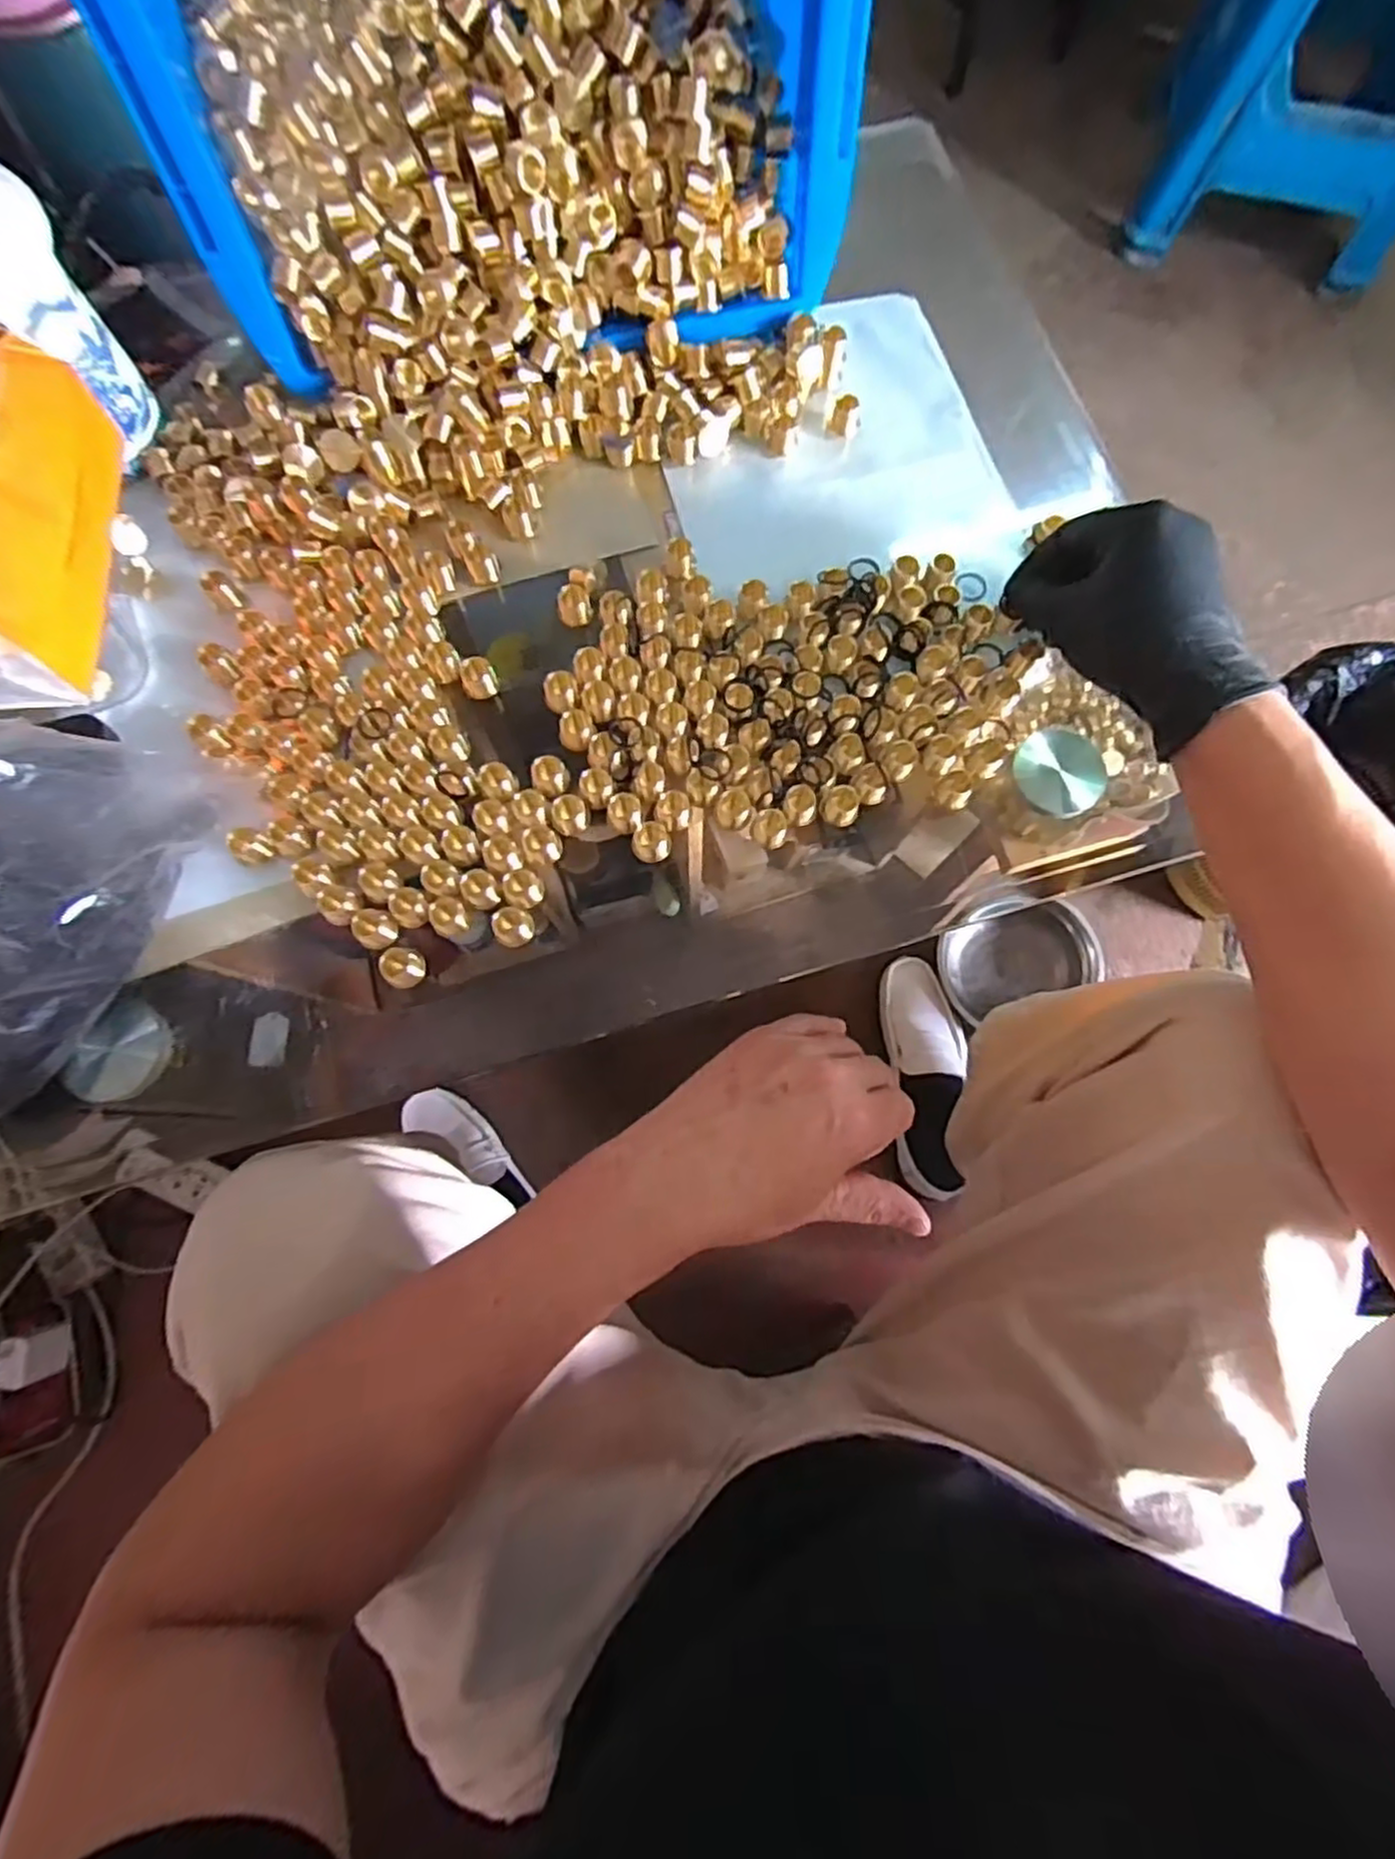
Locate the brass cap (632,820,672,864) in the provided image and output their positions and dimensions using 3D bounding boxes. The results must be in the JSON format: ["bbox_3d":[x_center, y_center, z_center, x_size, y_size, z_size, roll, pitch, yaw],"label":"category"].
[{"bbox_3d":[-0.026,-0.049,0.407,0.021,0.016,0.018,-11,76,-3],"label":"brass cap"}]

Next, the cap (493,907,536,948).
[{"bbox_3d":[-0.099,-0.001,0.392,0.018,0.017,0.021,44,79,9],"label":"cap"}]

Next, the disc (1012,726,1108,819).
[{"bbox_3d":[0.213,-0.093,0.429,0.058,0.009,0.044,29,112,-8],"label":"disc"}]

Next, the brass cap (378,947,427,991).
[{"bbox_3d":[-0.157,0.020,0.385,0.017,0.021,0.021,34,78,7],"label":"brass cap"}]

